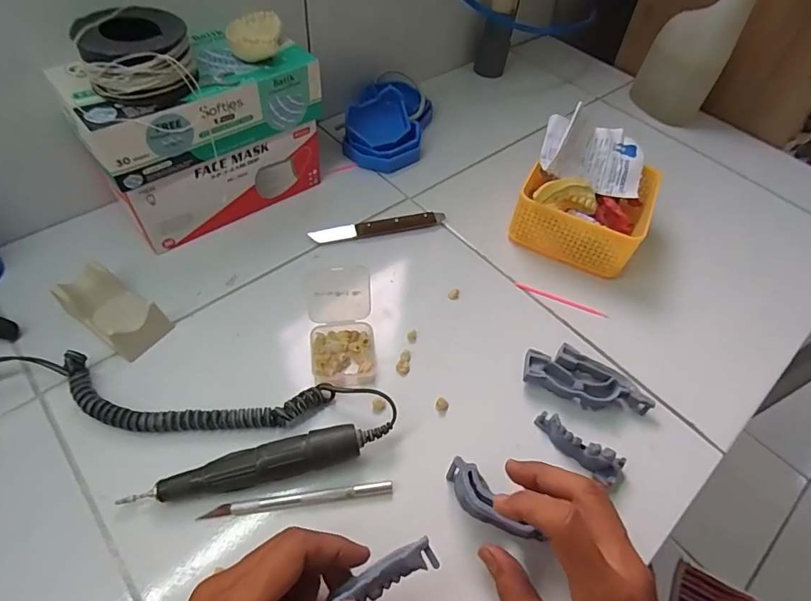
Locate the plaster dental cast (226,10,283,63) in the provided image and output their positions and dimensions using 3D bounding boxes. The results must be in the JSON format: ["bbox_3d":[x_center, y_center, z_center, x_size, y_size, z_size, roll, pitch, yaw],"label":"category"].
[{"bbox_3d":[-0.142,-0.248,0.439,0.046,0.024,0.055,-2,53,-6],"label":"plaster dental cast"}]

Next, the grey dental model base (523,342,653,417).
[{"bbox_3d":[0.160,0.070,0.411,0.109,0.020,0.048,19,54,9],"label":"grey dental model base"}]

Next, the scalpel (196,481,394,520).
[{"bbox_3d":[-0.077,0.144,0.339,0.135,0.006,0.008,-5,54,-9],"label":"scalpel"}]

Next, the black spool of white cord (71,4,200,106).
[{"bbox_3d":[-0.222,-0.201,0.384,0.087,0.049,0.066,-10,55,-13],"label":"black spool of white cord"}]

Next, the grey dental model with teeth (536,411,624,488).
[{"bbox_3d":[0.142,0.120,0.376,0.077,0.024,0.025,32,57,18],"label":"grey dental model with teeth"}]

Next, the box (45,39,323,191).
[{"bbox_3d":[-0.195,-0.190,0.441,0.214,0.062,0.095,-34,63,-27],"label":"box"}]

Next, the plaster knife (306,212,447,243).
[{"bbox_3d":[-0.029,-0.083,0.521,0.152,0.015,0.016,-10,54,-12],"label":"plaster knife"}]

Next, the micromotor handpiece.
[{"bbox_3d":[-0.114,0.123,0.339,0.160,0.023,0.027,-9,54,-12],"label":"micromotor handpiece"}]

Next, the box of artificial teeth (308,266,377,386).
[{"bbox_3d":[-0.055,0.022,0.407,0.056,0.055,0.087,-6,54,-9],"label":"box of artificial teeth"}]

